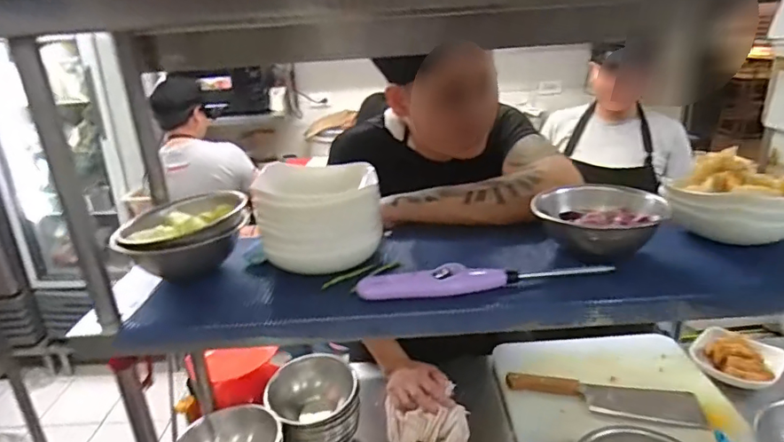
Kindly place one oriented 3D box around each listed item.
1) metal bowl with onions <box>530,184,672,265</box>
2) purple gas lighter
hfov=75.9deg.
[{"bbox_3d":[0.254,0.004,0.626,0.146,0.062,0.117,14,27,37],"label":"metal bowl with onions"},{"bbox_3d":[0.105,0.063,0.580,0.283,0.029,0.032,-5,21,-4],"label":"purple gas lighter"}]

